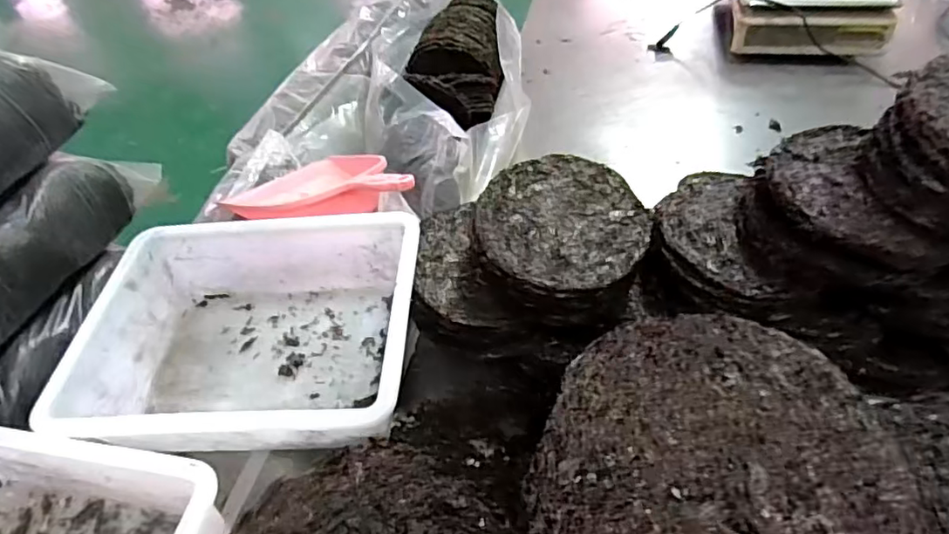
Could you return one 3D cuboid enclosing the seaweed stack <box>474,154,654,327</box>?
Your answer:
[{"bbox_3d":[0.110,-0.033,0.738,0.202,0.100,0.206,18,54,20],"label":"seaweed stack"}]

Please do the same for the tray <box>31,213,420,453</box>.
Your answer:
[{"bbox_3d":[-0.247,0.077,0.673,0.370,0.123,0.284,-4,49,2],"label":"tray"}]

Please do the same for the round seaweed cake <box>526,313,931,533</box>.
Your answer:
[{"bbox_3d":[0.126,0.126,0.327,0.198,0.009,0.191,-15,61,28],"label":"round seaweed cake"}]

